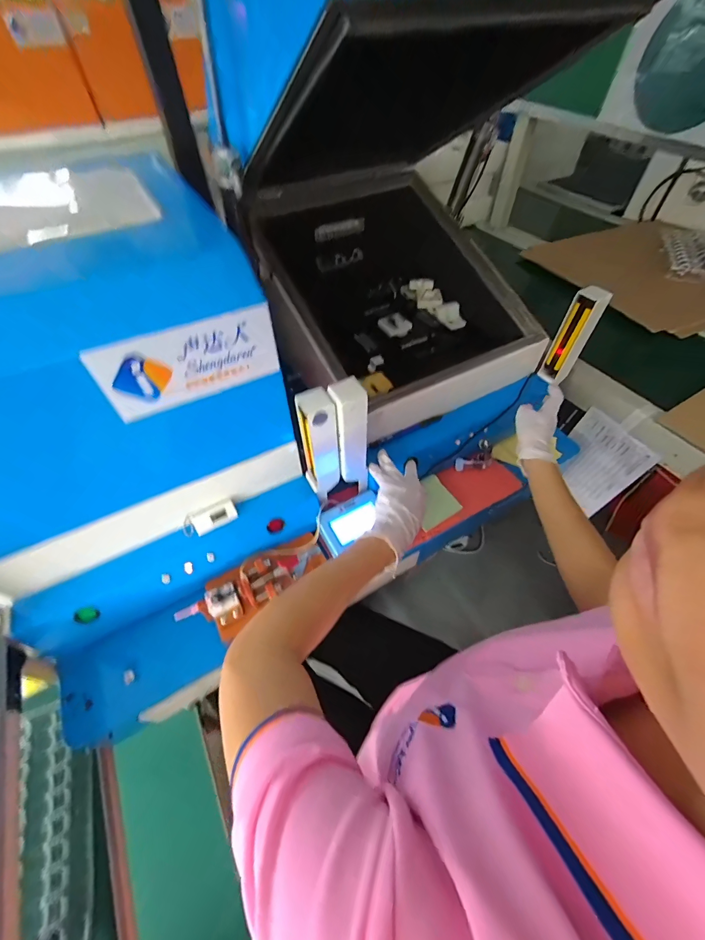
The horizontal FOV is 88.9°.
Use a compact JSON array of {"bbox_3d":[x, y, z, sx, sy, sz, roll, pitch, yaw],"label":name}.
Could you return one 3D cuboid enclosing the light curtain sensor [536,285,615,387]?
[{"bbox_3d":[0.371,-0.222,0.609,0.049,0.159,0.025,30,58,21],"label":"light curtain sensor"}]

